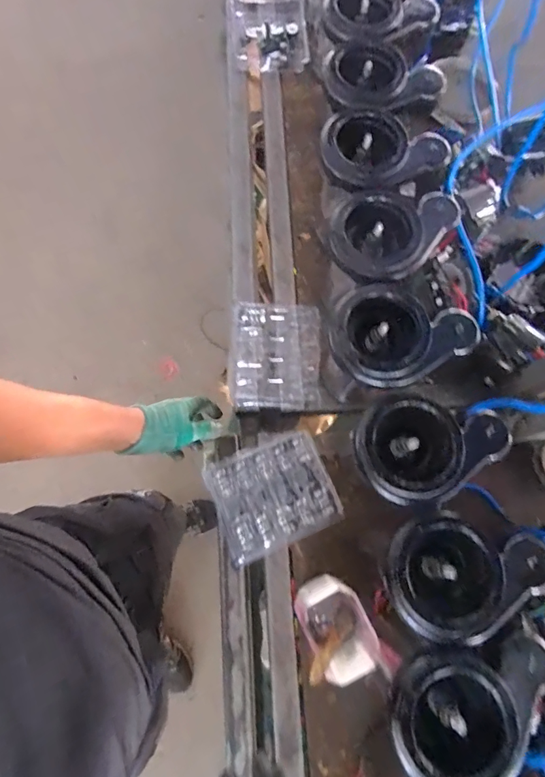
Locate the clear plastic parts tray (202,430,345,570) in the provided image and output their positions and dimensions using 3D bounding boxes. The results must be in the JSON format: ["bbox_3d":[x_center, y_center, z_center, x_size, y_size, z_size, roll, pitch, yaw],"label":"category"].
[{"bbox_3d":[0.000,0.151,0.584,0.164,0.031,0.142,-21,75,-8],"label":"clear plastic parts tray"}]

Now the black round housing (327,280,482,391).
[{"bbox_3d":[0.148,-0.069,0.488,0.163,0.042,0.126,-27,76,-10],"label":"black round housing"}]

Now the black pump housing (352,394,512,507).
[{"bbox_3d":[0.176,0.062,0.462,0.170,0.047,0.120,-15,75,-7],"label":"black pump housing"}]

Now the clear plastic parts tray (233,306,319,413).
[{"bbox_3d":[0.006,-0.050,0.638,0.135,0.025,0.168,-1,74,-3],"label":"clear plastic parts tray"}]

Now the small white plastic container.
[{"bbox_3d":[0.077,0.294,0.516,0.073,0.100,0.099,-29,77,-10],"label":"small white plastic container"}]

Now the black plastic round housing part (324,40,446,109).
[{"bbox_3d":[0.154,-0.447,0.592,0.161,0.041,0.123,-18,75,-7],"label":"black plastic round housing part"}]

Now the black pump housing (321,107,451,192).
[{"bbox_3d":[0.144,-0.325,0.558,0.157,0.042,0.135,-32,77,-11],"label":"black pump housing"}]

